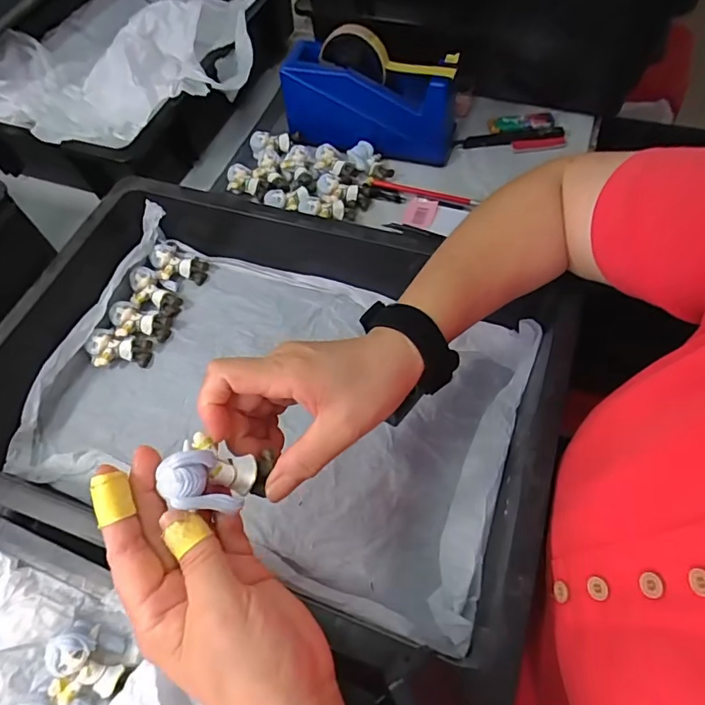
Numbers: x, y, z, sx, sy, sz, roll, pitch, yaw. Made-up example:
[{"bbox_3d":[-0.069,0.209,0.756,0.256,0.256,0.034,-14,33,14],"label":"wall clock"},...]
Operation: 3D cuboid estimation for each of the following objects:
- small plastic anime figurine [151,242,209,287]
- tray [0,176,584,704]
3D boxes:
[{"bbox_3d":[-0.187,-0.093,0.532,0.061,0.016,0.035,20,60,-12],"label":"small plastic anime figurine"},{"bbox_3d":[-0.088,0.025,0.420,0.477,0.098,0.303,17,62,13],"label":"tray"}]

